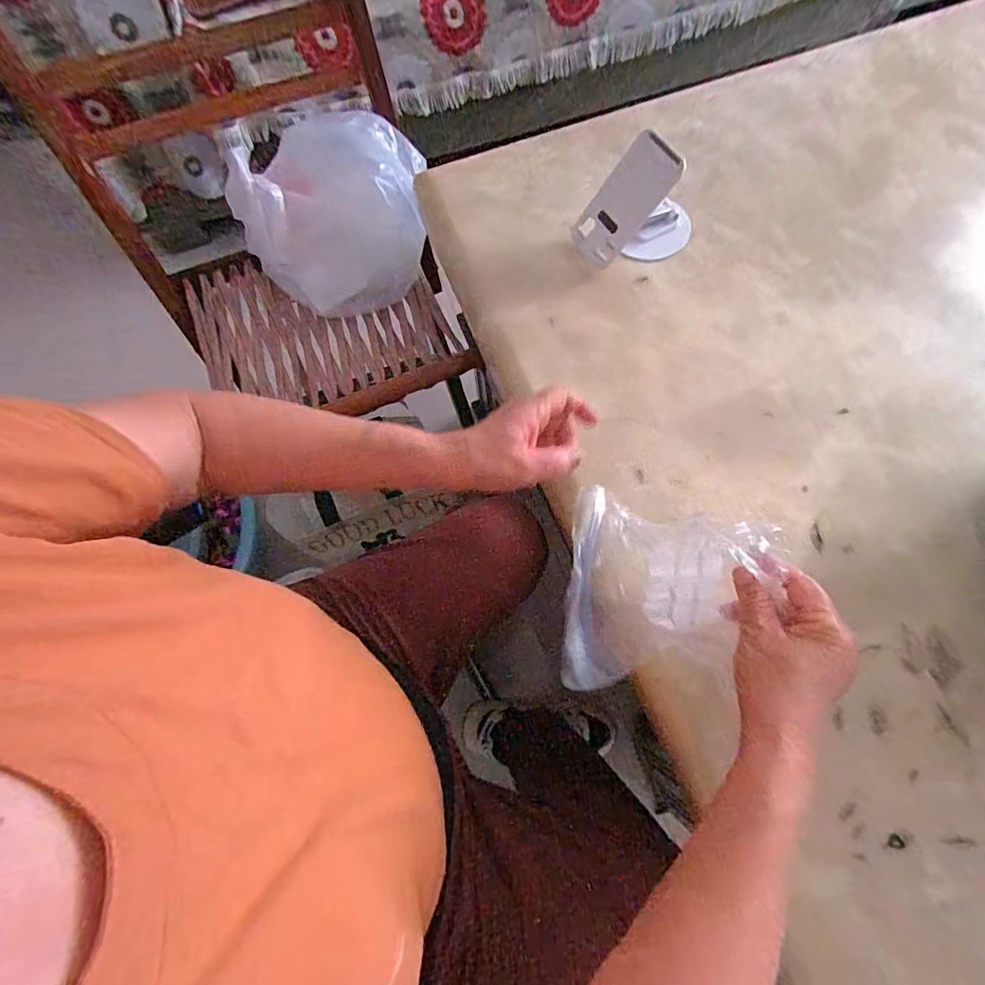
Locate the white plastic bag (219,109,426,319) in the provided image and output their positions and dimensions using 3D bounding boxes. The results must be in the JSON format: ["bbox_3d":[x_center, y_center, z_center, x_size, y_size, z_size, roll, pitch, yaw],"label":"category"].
[{"bbox_3d":[-0.211,-0.359,0.628,0.236,0.137,0.180,-11,70,-3],"label":"white plastic bag"}]

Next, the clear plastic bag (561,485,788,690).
[{"bbox_3d":[0.133,0.073,0.368,0.153,0.043,0.163,0,71,24],"label":"clear plastic bag"}]

